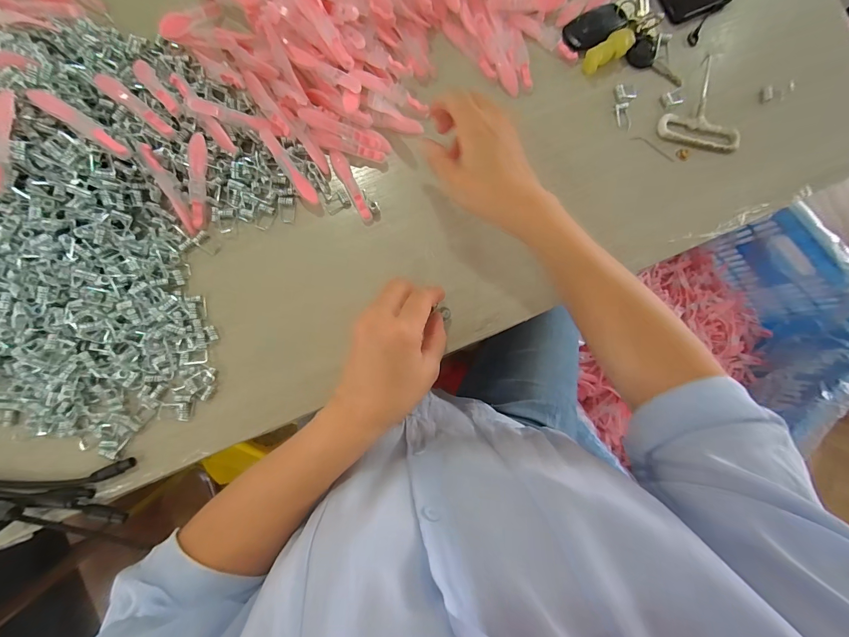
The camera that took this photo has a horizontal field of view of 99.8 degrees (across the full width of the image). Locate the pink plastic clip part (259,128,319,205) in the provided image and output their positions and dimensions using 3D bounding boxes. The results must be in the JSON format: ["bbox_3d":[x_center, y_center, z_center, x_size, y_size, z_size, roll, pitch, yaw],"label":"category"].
[{"bbox_3d":[-0.124,-0.139,0.328,0.013,0.015,0.074,-37,89,-6],"label":"pink plastic clip part"}]

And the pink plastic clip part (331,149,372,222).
[{"bbox_3d":[-0.070,-0.125,0.339,0.014,0.007,0.074,-23,87,-5],"label":"pink plastic clip part"}]

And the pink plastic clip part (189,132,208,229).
[{"bbox_3d":[-0.201,-0.121,0.317,0.011,0.011,0.078,10,106,-3],"label":"pink plastic clip part"}]

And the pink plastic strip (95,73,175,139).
[{"bbox_3d":[-0.250,-0.183,0.307,0.078,0.009,0.013,39,84,0],"label":"pink plastic strip"}]

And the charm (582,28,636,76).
[{"bbox_3d":[0.184,-0.266,0.357,0.054,0.022,0.020,-33,88,-6],"label":"charm"}]

